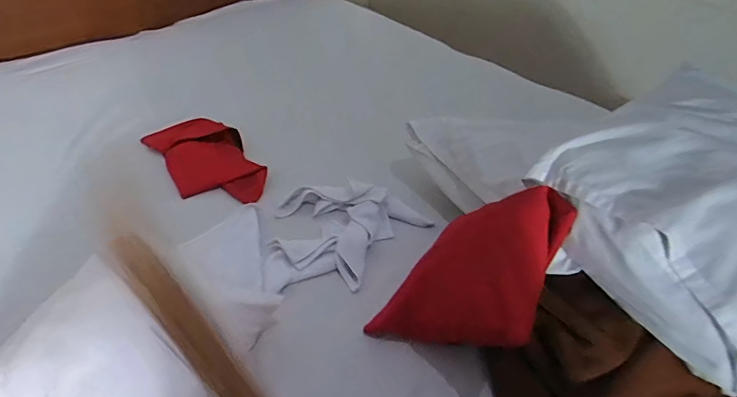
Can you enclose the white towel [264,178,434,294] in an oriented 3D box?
[{"bbox_3d":[-0.032,0.062,0.838,0.297,0.039,0.248,0,40,-9],"label":"white towel"}]

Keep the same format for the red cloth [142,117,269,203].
[{"bbox_3d":[-0.342,-0.084,0.969,0.169,0.050,0.268,-22,48,-31],"label":"red cloth"}]

